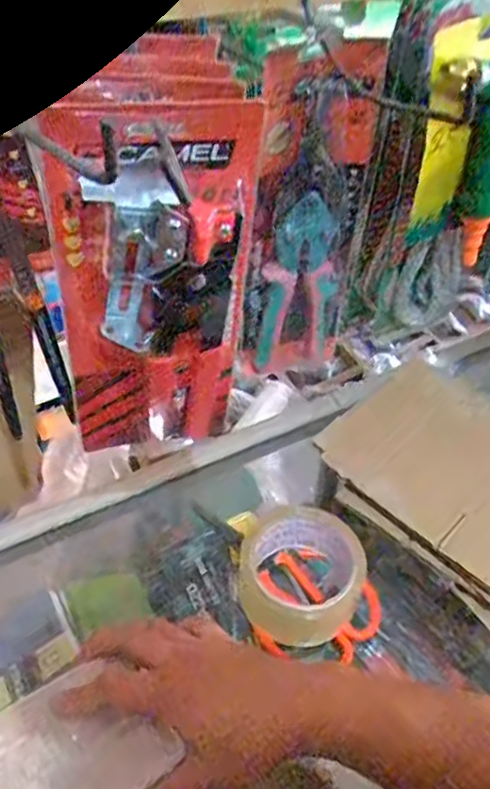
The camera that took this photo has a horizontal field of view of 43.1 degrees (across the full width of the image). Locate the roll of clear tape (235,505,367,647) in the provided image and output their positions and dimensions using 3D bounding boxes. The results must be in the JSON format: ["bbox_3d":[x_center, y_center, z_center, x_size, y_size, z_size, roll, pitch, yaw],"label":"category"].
[{"bbox_3d":[0.042,0.142,0.495,0.090,0.056,0.097,0,44,0],"label":"roll of clear tape"}]

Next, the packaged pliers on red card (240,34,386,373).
[{"bbox_3d":[0.052,-0.132,0.517,0.091,0.284,0.016,-10,43,-16],"label":"packaged pliers on red card"}]

